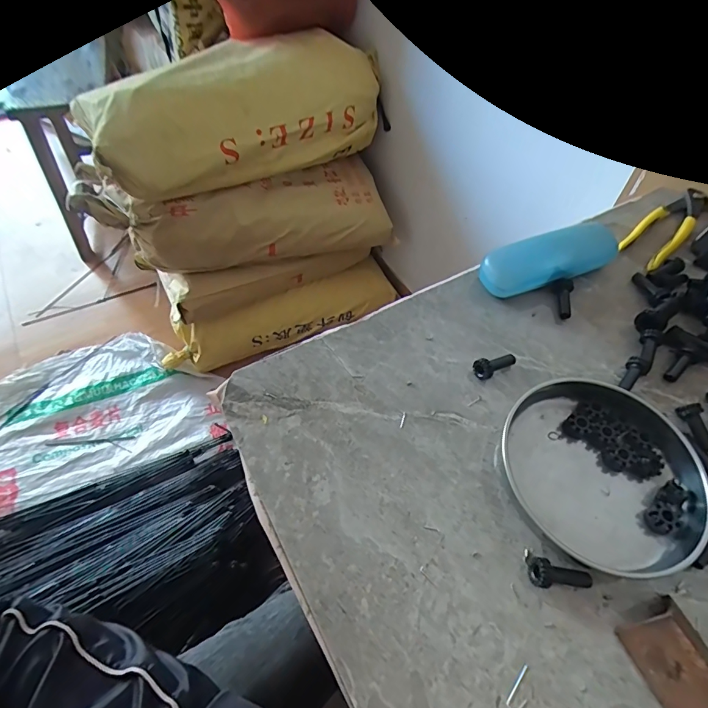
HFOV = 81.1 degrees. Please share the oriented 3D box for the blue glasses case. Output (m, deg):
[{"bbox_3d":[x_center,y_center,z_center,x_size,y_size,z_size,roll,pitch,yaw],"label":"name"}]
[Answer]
[{"bbox_3d":[0.200,-0.095,0.416,0.155,0.037,0.047,-17,61,-14],"label":"blue glasses case"}]

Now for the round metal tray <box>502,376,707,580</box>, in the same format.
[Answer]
[{"bbox_3d":[0.185,0.086,0.309,0.134,0.028,0.139,2,58,-3],"label":"round metal tray"}]

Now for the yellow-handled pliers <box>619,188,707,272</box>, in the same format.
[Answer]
[{"bbox_3d":[0.362,-0.149,0.472,0.171,0.014,0.046,-38,67,-23],"label":"yellow-handled pliers"}]

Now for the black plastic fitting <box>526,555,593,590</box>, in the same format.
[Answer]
[{"bbox_3d":[0.138,0.148,0.273,0.040,0.015,0.017,11,58,3],"label":"black plastic fitting"}]

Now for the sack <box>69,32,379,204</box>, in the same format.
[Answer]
[{"bbox_3d":[-0.237,-0.504,0.880,0.604,0.186,0.252,-35,66,-22],"label":"sack"}]

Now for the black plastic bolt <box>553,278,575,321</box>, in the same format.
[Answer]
[{"bbox_3d":[0.203,-0.054,0.402,0.019,0.013,0.040,16,58,7],"label":"black plastic bolt"}]

